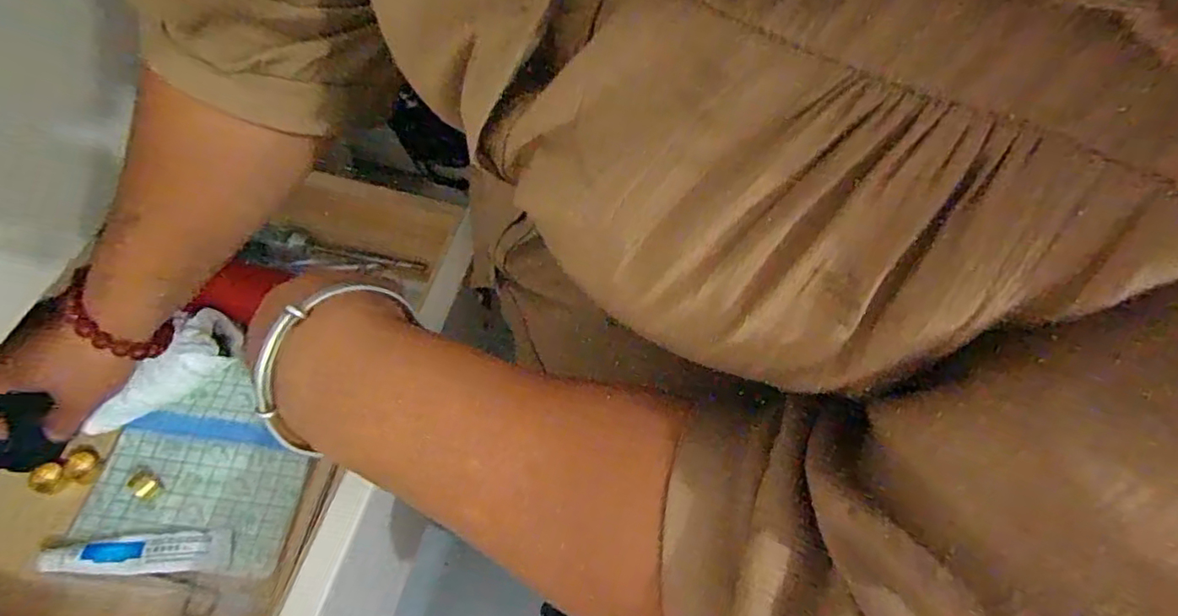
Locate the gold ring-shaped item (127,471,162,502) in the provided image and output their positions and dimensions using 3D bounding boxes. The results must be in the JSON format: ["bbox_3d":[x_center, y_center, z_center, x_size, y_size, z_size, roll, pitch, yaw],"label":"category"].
[{"bbox_3d":[-0.288,0.116,0.385,0.013,0.016,0.014,1,59,-2],"label":"gold ring-shaped item"}]

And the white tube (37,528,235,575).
[{"bbox_3d":[-0.280,0.152,0.368,0.105,0.010,0.024,-3,59,-5],"label":"white tube"}]

